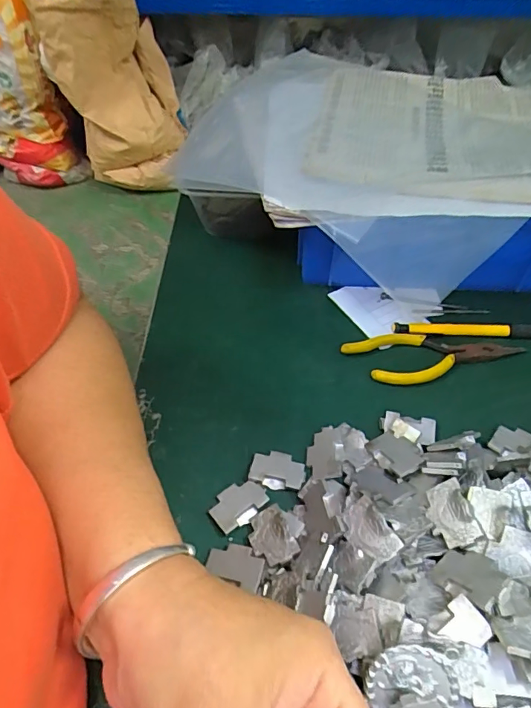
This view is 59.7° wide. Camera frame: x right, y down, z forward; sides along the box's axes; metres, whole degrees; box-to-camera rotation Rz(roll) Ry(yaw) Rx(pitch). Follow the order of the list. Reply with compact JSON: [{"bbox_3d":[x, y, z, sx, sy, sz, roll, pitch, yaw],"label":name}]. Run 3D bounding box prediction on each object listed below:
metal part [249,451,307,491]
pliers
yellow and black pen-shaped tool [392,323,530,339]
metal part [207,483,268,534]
[{"bbox_3d":[0.008,0.077,0.307,0.035,0.005,0.025,11,52,9],"label":"metal part"},{"bbox_3d":[0.130,-0.001,0.360,0.134,0.009,0.043,-6,52,-5],"label":"pliers"},{"bbox_3d":[0.175,-0.019,0.373,0.139,0.009,0.012,1,51,1],"label":"yellow and black pen-shaped tool"},{"bbox_3d":[-0.018,0.094,0.293,0.035,0.004,0.025,-31,58,-23],"label":"metal part"}]

